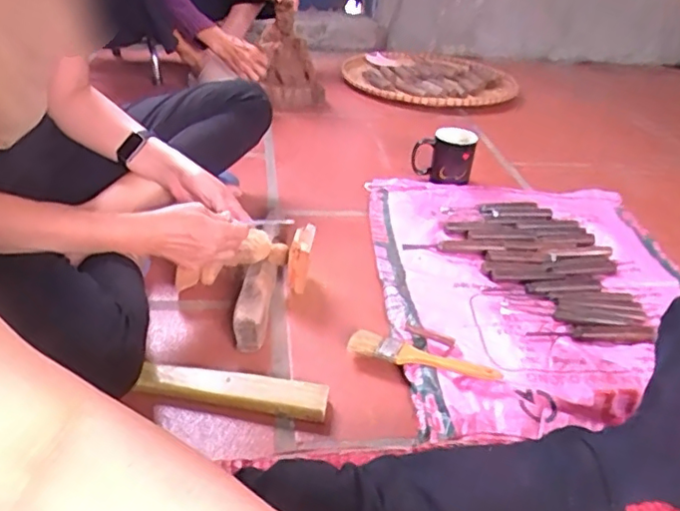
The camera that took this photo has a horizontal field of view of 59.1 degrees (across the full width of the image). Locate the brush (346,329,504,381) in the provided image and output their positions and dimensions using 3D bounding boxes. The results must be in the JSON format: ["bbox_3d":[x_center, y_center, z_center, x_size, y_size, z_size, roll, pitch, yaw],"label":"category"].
[{"bbox_3d":[0.099,0.125,0.726,0.182,0.016,0.037,14,33,17],"label":"brush"}]

